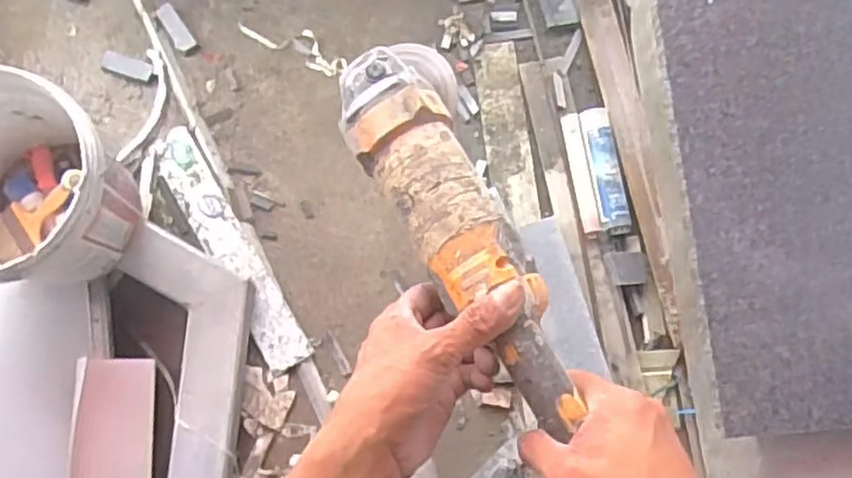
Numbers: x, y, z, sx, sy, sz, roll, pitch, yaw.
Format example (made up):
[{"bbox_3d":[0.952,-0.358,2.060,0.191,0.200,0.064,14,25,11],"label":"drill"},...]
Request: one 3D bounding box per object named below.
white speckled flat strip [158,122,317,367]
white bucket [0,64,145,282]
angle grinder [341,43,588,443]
[{"bbox_3d":[-0.391,0.014,1.396,0.094,0.026,0.537,-32,81,-6],"label":"white speckled flat strip"},{"bbox_3d":[-0.621,-0.069,1.130,0.284,0.327,0.276,0,79,0],"label":"white bucket"},{"bbox_3d":[0.020,-0.021,0.484,0.097,0.068,0.315,-24,66,-4],"label":"angle grinder"}]

